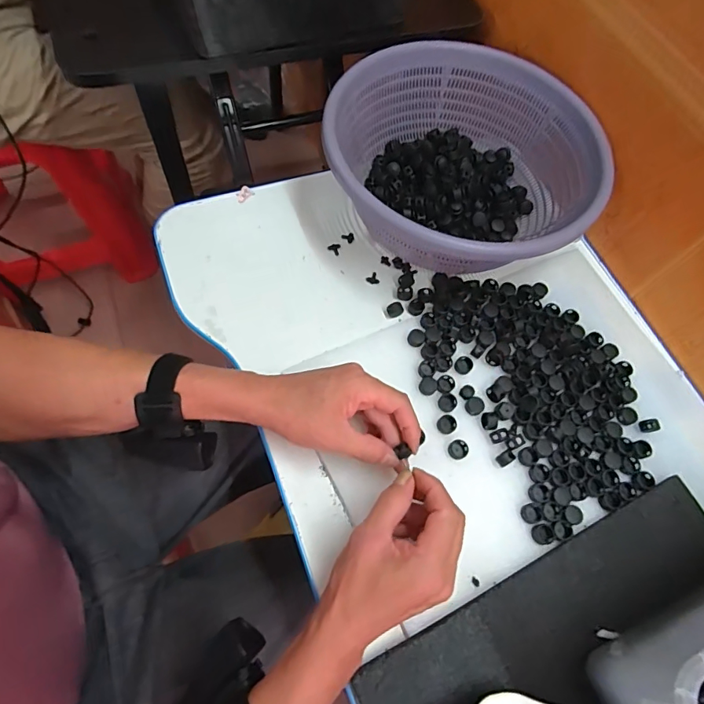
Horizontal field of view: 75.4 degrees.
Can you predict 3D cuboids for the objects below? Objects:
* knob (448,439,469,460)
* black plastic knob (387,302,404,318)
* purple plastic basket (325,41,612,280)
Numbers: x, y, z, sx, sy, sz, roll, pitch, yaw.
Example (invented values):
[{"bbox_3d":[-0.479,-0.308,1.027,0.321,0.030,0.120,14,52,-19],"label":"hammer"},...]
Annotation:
[{"bbox_3d":[0.098,0.090,0.421,0.018,0.007,0.017,1,64,-3],"label":"knob"},{"bbox_3d":[0.047,-0.046,0.487,0.018,0.008,0.015,-20,67,-12],"label":"black plastic knob"},{"bbox_3d":[0.111,-0.199,0.506,0.269,0.108,0.290,1,64,-3],"label":"purple plastic basket"}]

